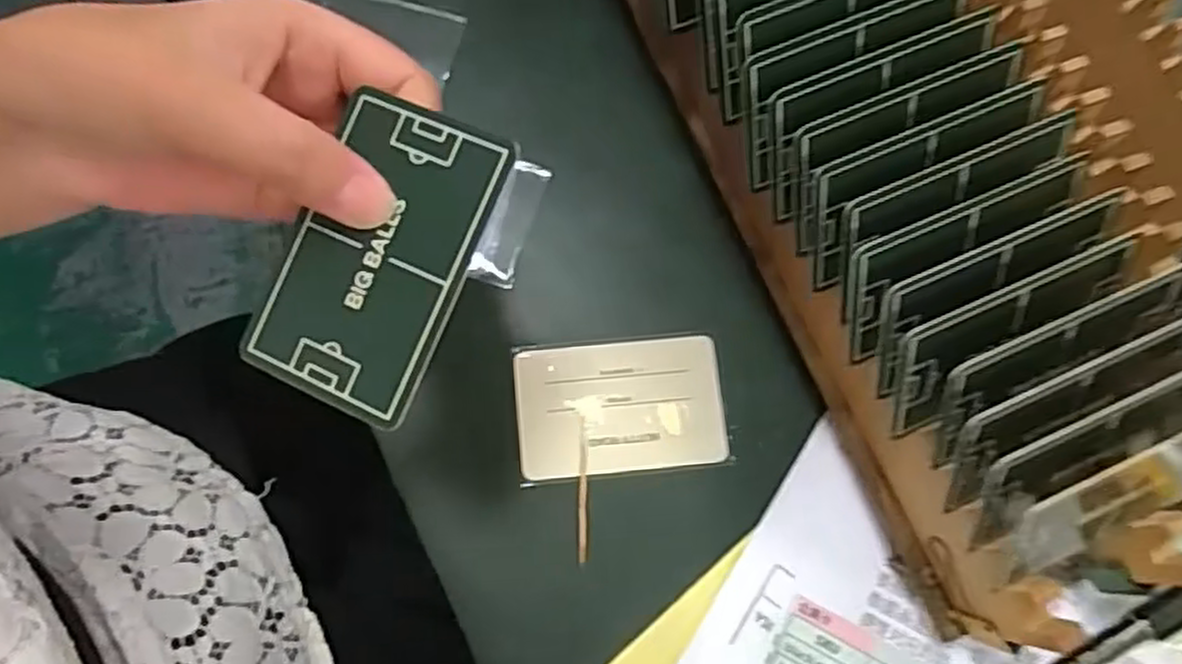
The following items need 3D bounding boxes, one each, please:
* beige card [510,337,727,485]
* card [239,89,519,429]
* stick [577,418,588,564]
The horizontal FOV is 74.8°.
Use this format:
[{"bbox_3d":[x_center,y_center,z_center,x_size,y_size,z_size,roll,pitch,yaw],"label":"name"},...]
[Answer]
[{"bbox_3d":[0.012,0.031,0.324,0.085,0.004,0.054,-5,76,-3],"label":"beige card"},{"bbox_3d":[-0.059,-0.021,0.212,0.053,0.004,0.083,24,90,12],"label":"card"},{"bbox_3d":[-0.004,0.064,0.314,0.004,0.004,0.057,1,76,-2],"label":"stick"}]

